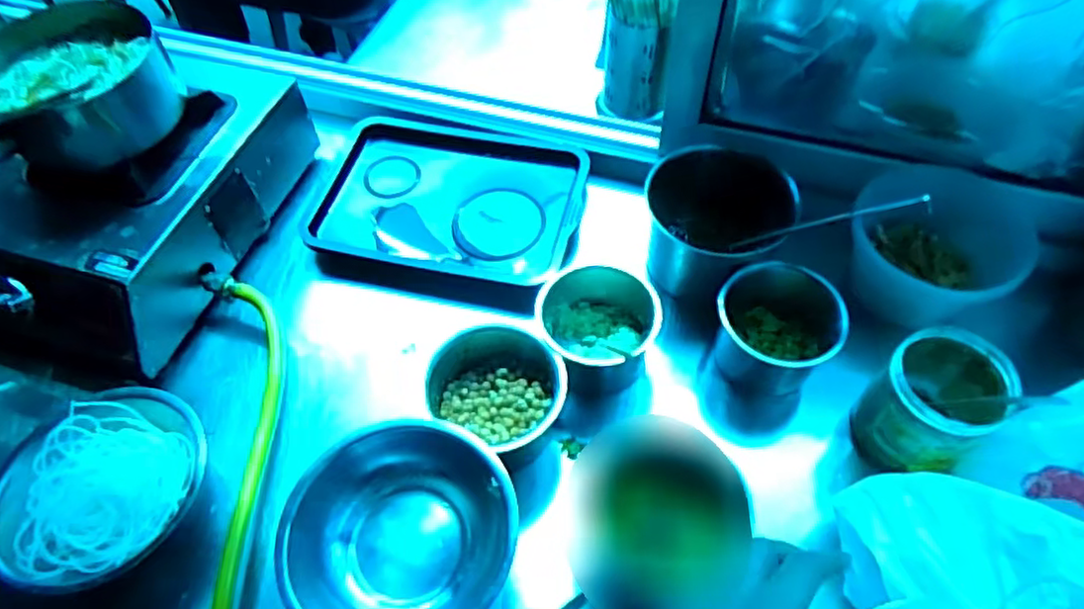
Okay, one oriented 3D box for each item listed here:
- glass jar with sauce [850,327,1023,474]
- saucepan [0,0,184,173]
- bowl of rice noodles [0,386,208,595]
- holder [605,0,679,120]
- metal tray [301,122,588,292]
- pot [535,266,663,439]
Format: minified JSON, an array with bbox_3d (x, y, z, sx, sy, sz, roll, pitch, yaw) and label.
[{"bbox_3d":[0.358,0.093,0.617,0.108,0.106,0.100,-27,59,-17],"label":"glass jar with sauce"},{"bbox_3d":[-0.569,-0.193,0.697,0.349,0.099,0.187,-36,62,-22],"label":"saucepan"},{"bbox_3d":[-0.422,0.172,0.640,0.178,0.066,0.184,0,55,0],"label":"bowl of rice noodles"},{"bbox_3d":[0.129,-0.378,0.940,0.100,0.228,0.087,3,55,3],"label":"holder"},{"bbox_3d":[-0.116,-0.139,0.840,0.322,0.029,0.243,13,56,9],"label":"metal tray"},{"bbox_3d":[0.058,0.046,0.698,0.114,0.116,0.125,0,55,0],"label":"pot"}]

